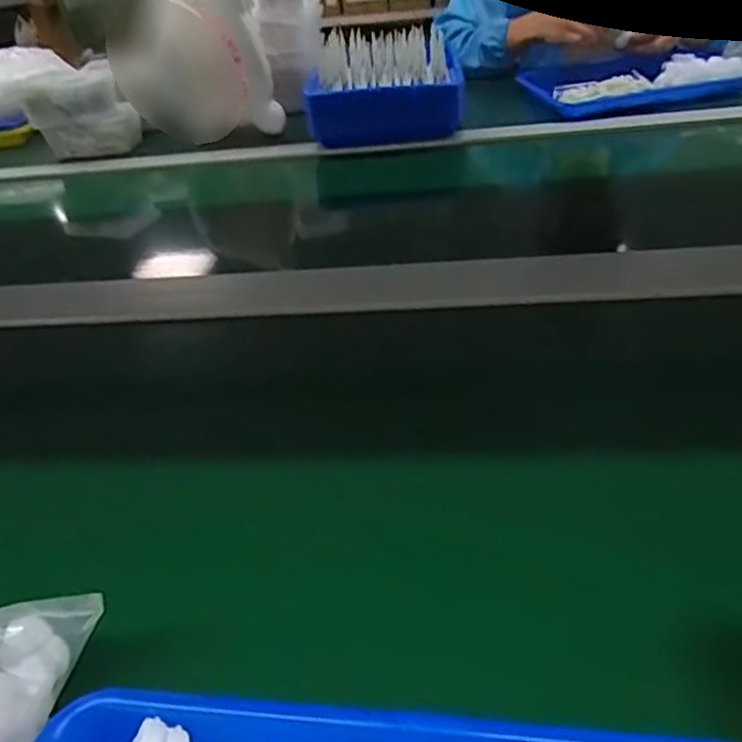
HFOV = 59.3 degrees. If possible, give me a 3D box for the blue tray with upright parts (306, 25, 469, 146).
[{"bbox_3d":[0.026,-0.455,1.059,0.242,0.143,0.149,-1,37,9],"label":"blue tray with upright parts"}]

